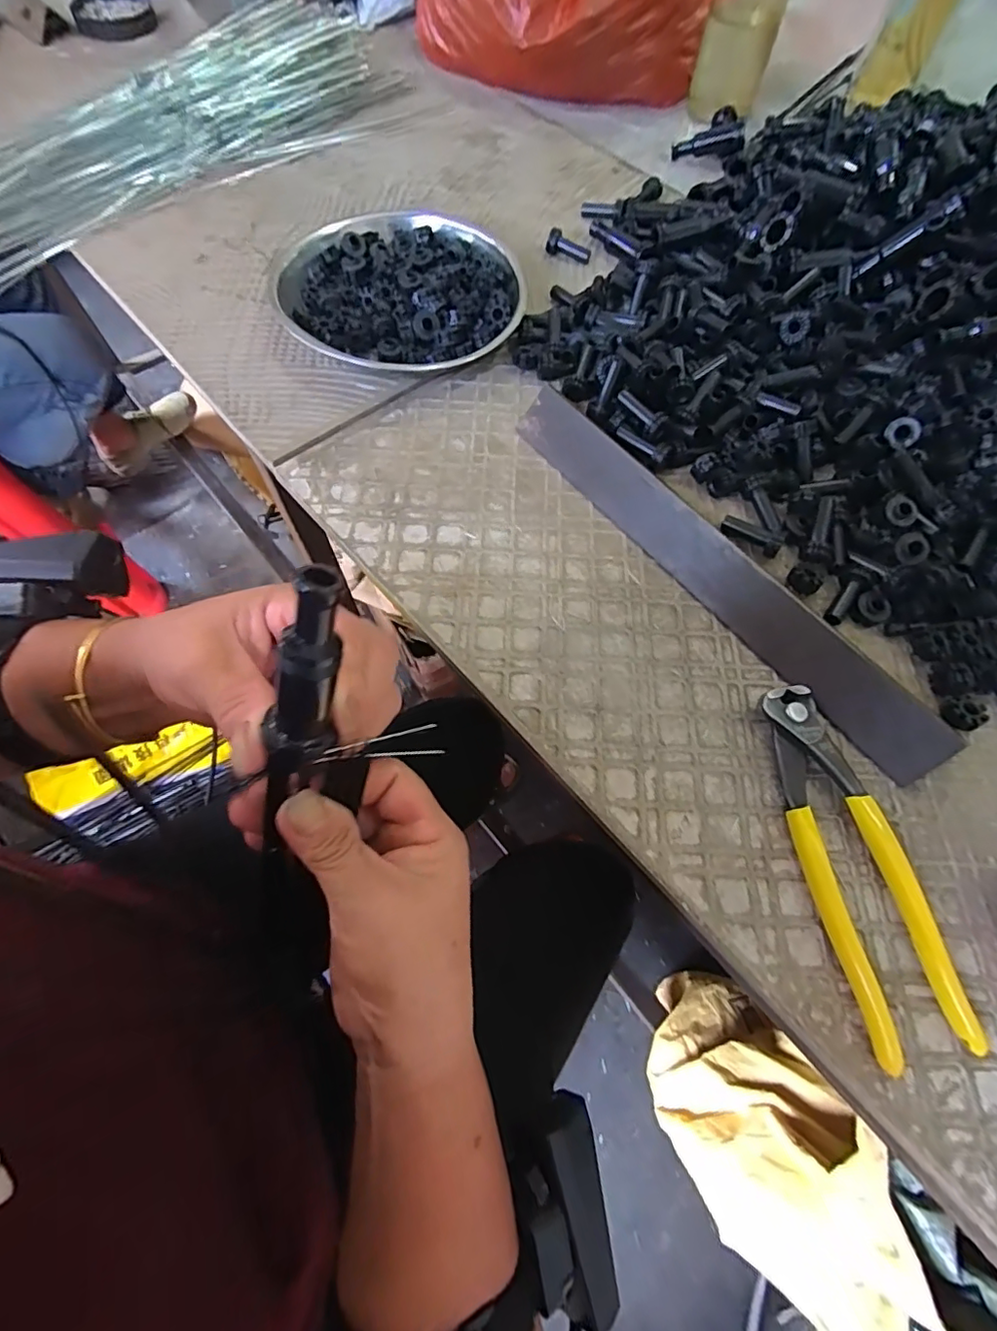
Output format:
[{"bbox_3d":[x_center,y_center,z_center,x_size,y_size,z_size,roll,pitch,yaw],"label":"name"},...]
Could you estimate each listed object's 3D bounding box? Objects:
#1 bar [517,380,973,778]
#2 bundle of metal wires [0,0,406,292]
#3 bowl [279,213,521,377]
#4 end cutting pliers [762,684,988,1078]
[{"bbox_3d":[0.122,-0.063,0.325,0.310,0.038,0.009,50,31,19],"label":"bar"},{"bbox_3d":[-0.298,-0.486,0.493,0.157,0.047,0.457,40,72,15],"label":"bundle of metal wires"},{"bbox_3d":[-0.069,-0.285,0.418,0.181,0.028,0.161,28,69,10],"label":"bowl"},{"bbox_3d":[0.170,0.090,0.262,0.051,0.014,0.165,-11,67,-6],"label":"end cutting pliers"}]

